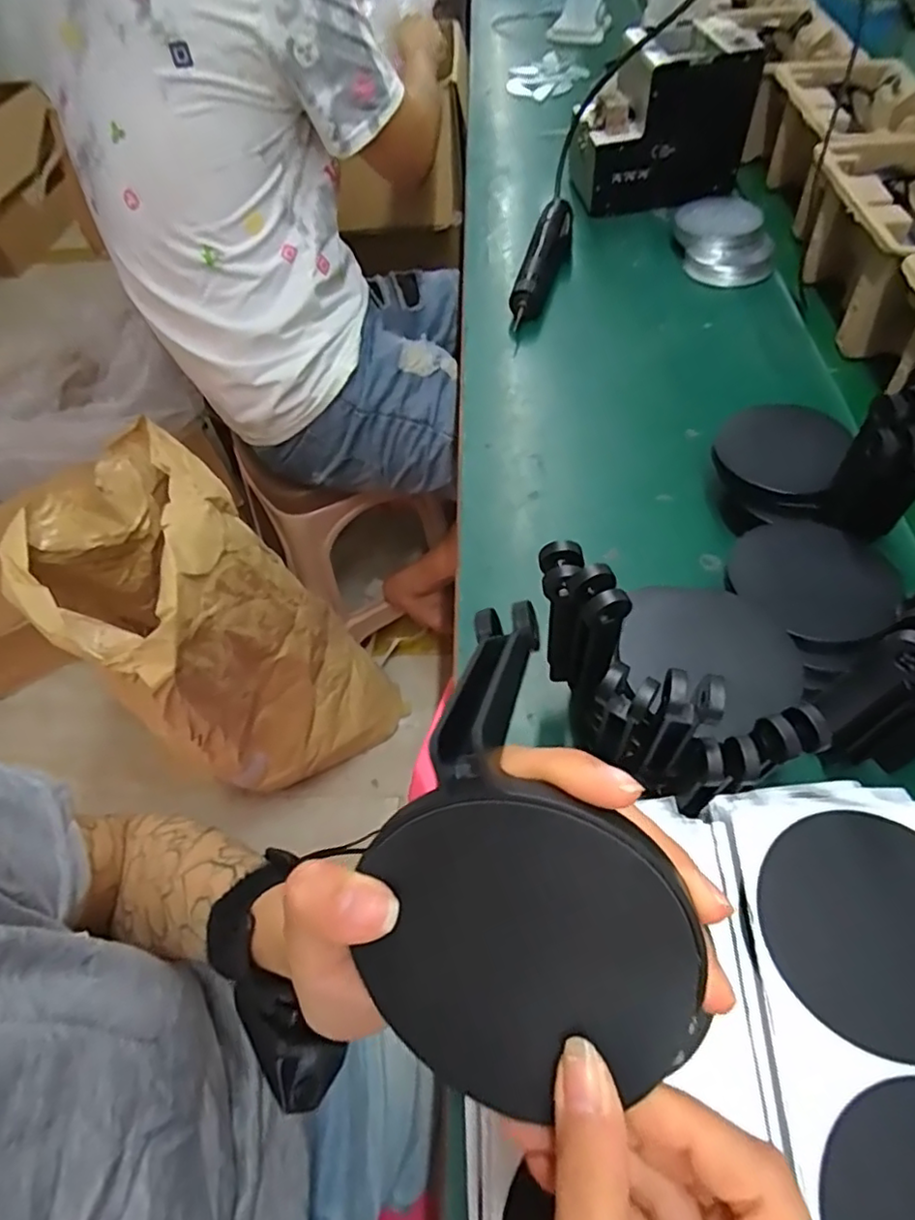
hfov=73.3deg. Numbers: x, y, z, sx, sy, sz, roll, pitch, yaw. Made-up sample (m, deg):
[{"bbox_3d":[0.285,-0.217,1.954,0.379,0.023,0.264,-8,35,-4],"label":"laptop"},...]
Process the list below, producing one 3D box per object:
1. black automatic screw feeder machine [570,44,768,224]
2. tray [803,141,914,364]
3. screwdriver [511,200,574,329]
[{"bbox_3d":[0.246,-0.568,0.736,0.199,0.139,0.097,-7,57,-3],"label":"black automatic screw feeder machine"},{"bbox_3d":[0.434,-0.353,0.600,0.156,0.103,0.245,1,57,3],"label":"tray"},{"bbox_3d":[0.099,-0.395,0.698,0.037,0.035,0.220,13,58,10],"label":"screwdriver"}]

